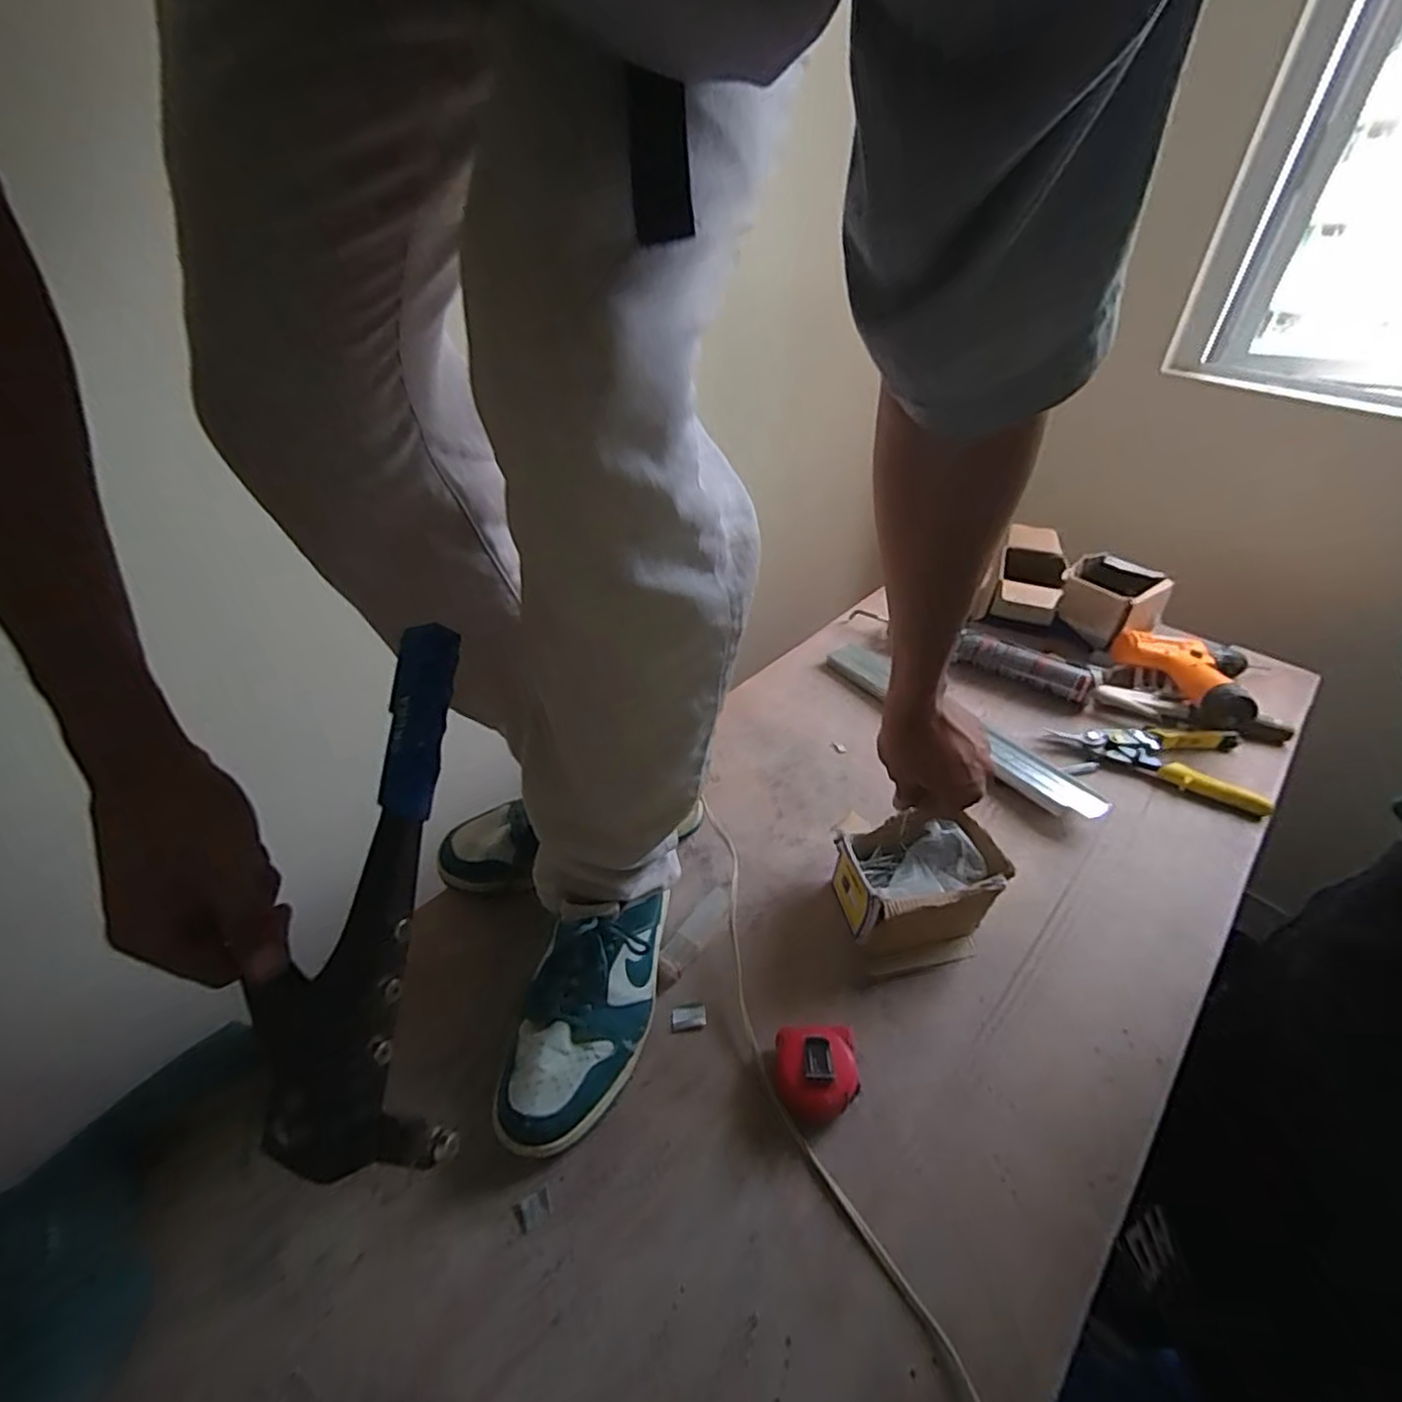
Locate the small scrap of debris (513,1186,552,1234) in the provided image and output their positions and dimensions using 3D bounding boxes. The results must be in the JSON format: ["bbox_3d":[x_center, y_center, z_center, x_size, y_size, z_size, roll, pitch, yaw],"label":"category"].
[{"bbox_3d":[-0.121,0.365,0.477,0.024,0.006,0.021,-19,43,-22],"label":"small scrap of debris"}]

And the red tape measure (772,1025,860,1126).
[{"bbox_3d":[0.092,0.299,0.529,0.063,0.042,0.064,-1,39,-3],"label":"red tape measure"}]

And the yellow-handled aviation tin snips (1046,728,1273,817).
[{"bbox_3d":[0.567,0.075,0.816,0.209,0.027,0.113,5,40,6],"label":"yellow-handled aviation tin snips"}]

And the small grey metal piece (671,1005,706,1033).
[{"bbox_3d":[-0.012,0.280,0.589,0.030,0.007,0.019,-4,40,-6],"label":"small grey metal piece"}]

